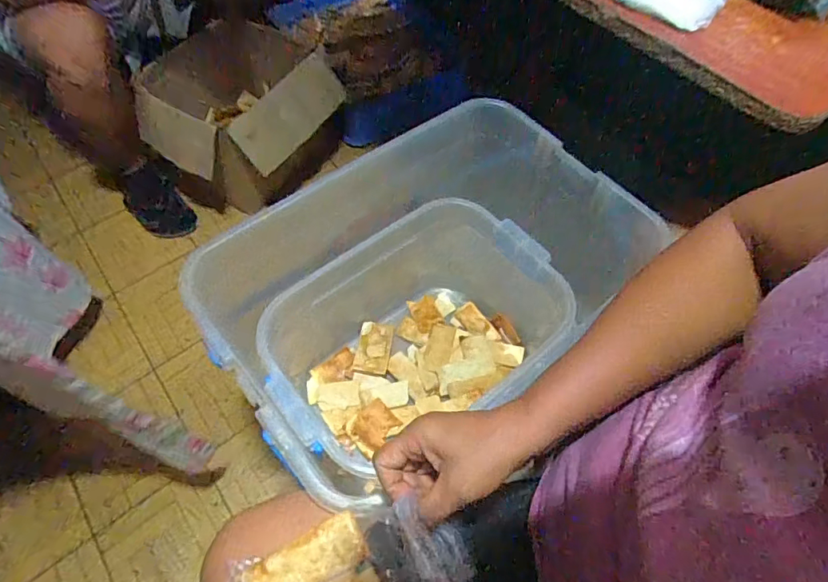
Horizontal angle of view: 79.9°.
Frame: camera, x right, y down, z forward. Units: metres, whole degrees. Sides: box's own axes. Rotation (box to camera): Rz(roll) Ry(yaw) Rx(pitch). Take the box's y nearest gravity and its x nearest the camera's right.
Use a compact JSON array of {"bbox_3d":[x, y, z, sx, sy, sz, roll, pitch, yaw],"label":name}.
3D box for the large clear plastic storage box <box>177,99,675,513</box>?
[{"bbox_3d":[0.021,0.023,0.650,0.483,0.260,0.327,-35,67,-20],"label":"large clear plastic storage box"}]

